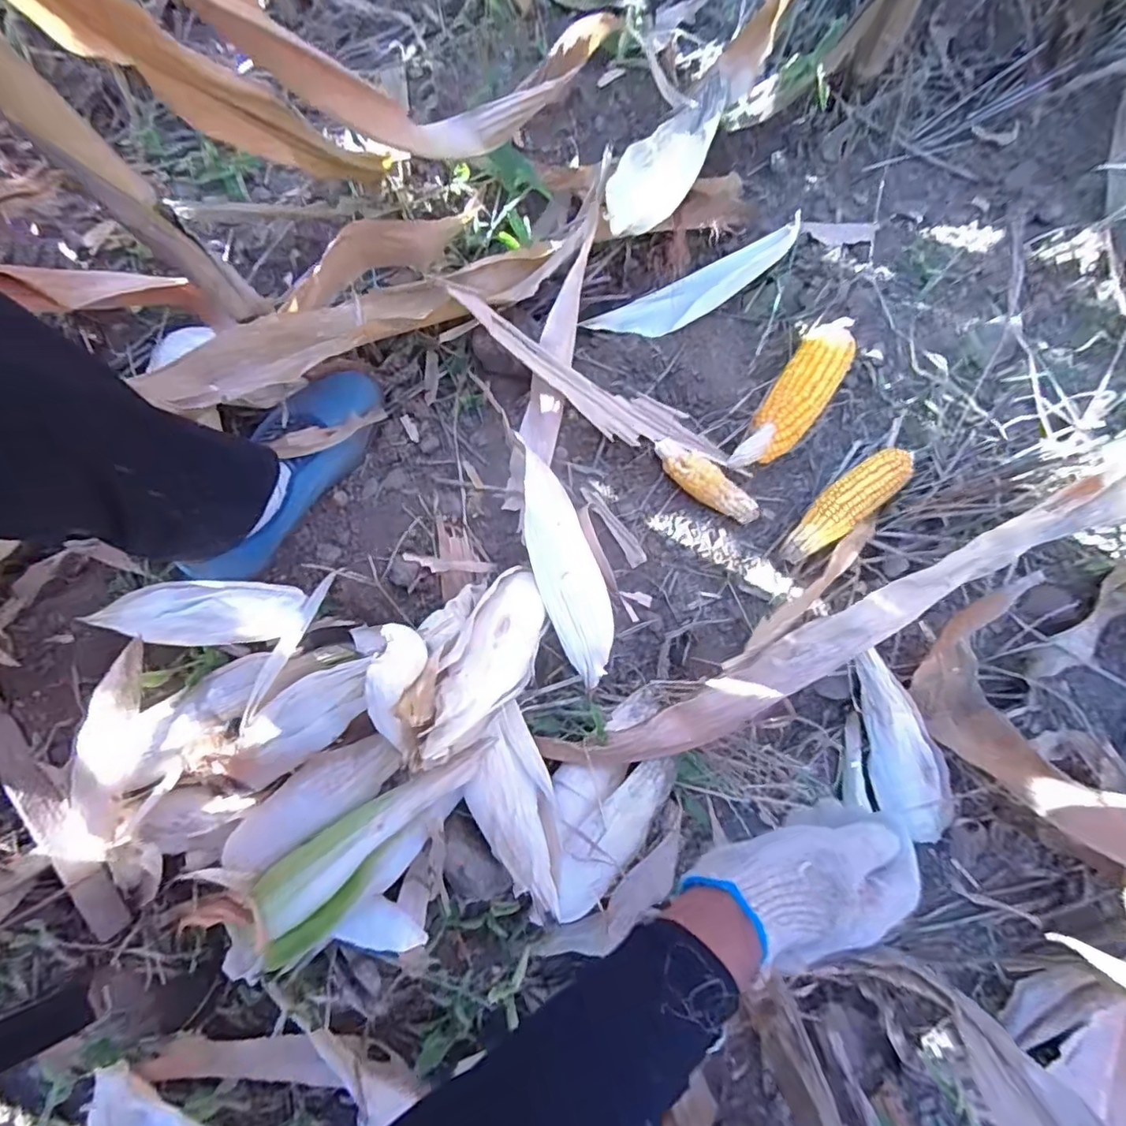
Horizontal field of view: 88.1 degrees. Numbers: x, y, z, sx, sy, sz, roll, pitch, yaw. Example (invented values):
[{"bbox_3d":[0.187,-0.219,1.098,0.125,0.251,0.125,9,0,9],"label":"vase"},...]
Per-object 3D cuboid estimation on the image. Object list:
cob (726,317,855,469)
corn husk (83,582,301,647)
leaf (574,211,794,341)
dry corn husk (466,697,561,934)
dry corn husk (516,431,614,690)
[{"bbox_3d":[0.220,-0.153,0.556,0.051,0.046,0.172,34,89,5],"label":"cob"},{"bbox_3d":[-0.319,0.046,0.517,0.176,0.034,0.054,0,87,3],"label":"corn husk"},{"bbox_3d":[0.135,-0.278,0.598,0.219,0.034,0.055,-23,81,11],"label":"leaf"},{"bbox_3d":[-0.034,0.203,0.470,0.066,0.042,0.171,-23,86,2],"label":"dry corn husk"},{"bbox_3d":[0.001,-0.001,0.526,0.056,0.047,0.224,-20,86,2],"label":"dry corn husk"}]

